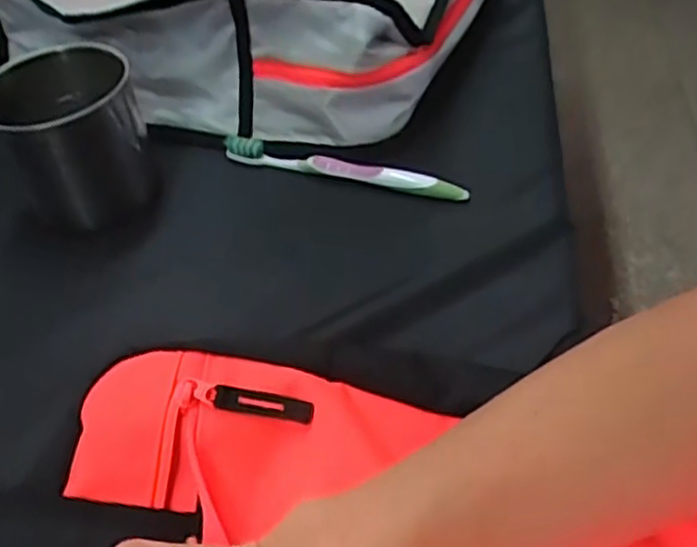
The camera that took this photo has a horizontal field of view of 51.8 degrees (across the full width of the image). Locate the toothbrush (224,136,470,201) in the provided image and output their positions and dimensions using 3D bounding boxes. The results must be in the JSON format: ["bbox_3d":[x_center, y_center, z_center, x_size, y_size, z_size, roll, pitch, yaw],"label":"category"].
[{"bbox_3d":[-0.006,-0.076,0.522,0.188,0.024,0.013,12,48,18],"label":"toothbrush"}]

